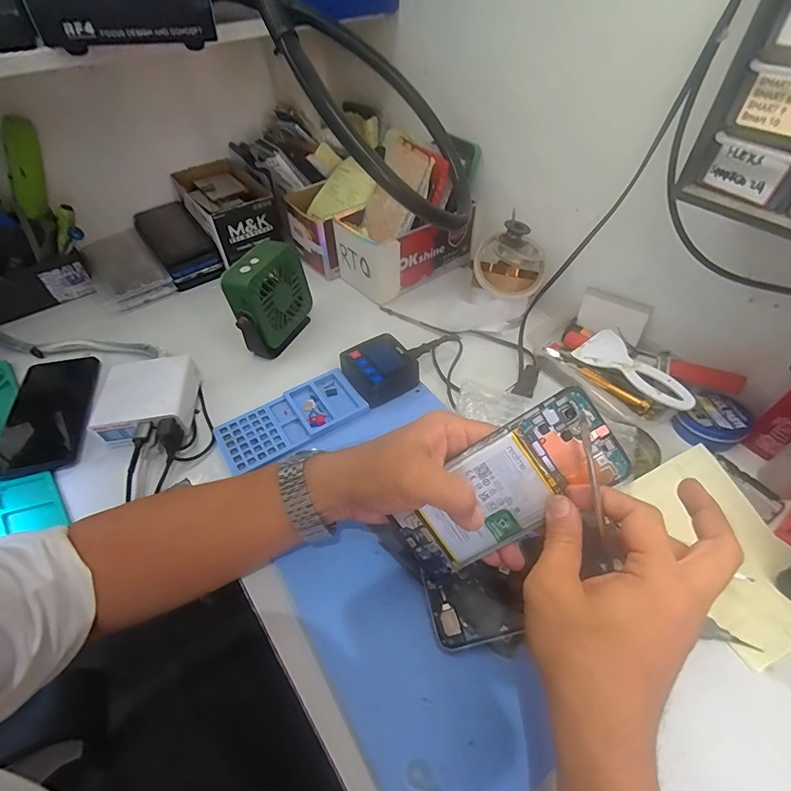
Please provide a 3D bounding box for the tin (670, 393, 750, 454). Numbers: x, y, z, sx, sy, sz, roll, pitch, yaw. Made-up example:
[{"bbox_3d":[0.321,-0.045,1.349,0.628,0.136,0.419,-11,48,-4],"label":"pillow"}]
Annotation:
[{"bbox_3d":[0.325,0.028,0.434,0.056,0.029,0.053,-1,49,1],"label":"tin"}]

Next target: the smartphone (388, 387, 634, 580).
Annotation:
[{"bbox_3d":[0.075,0.067,0.294,0.161,0.005,0.071,-39,93,14],"label":"smartphone"}]

